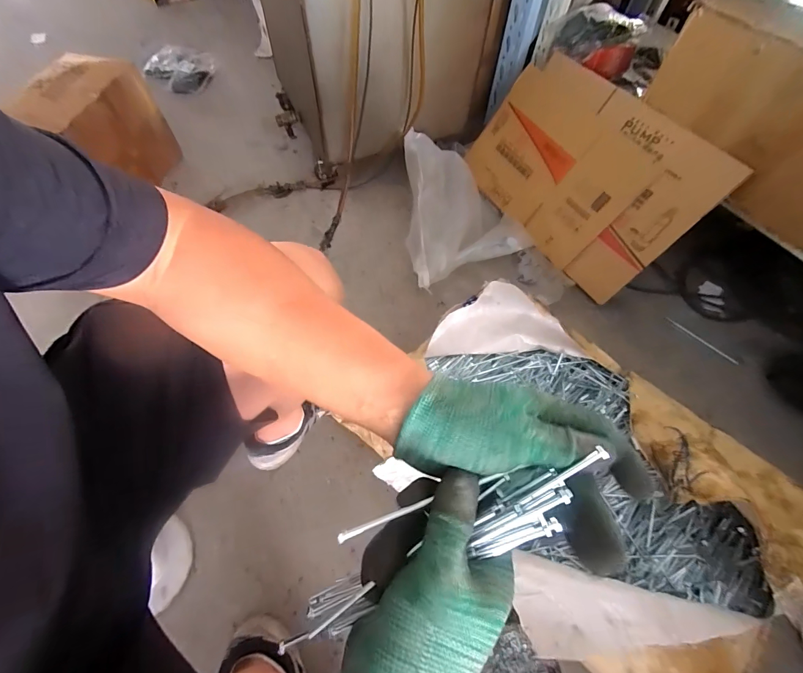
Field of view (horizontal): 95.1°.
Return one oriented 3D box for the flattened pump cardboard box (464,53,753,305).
[{"bbox_3d":[0.440,-0.422,0.947,0.024,0.370,0.581,-13,59,-44],"label":"flattened pump cardboard box"}]

